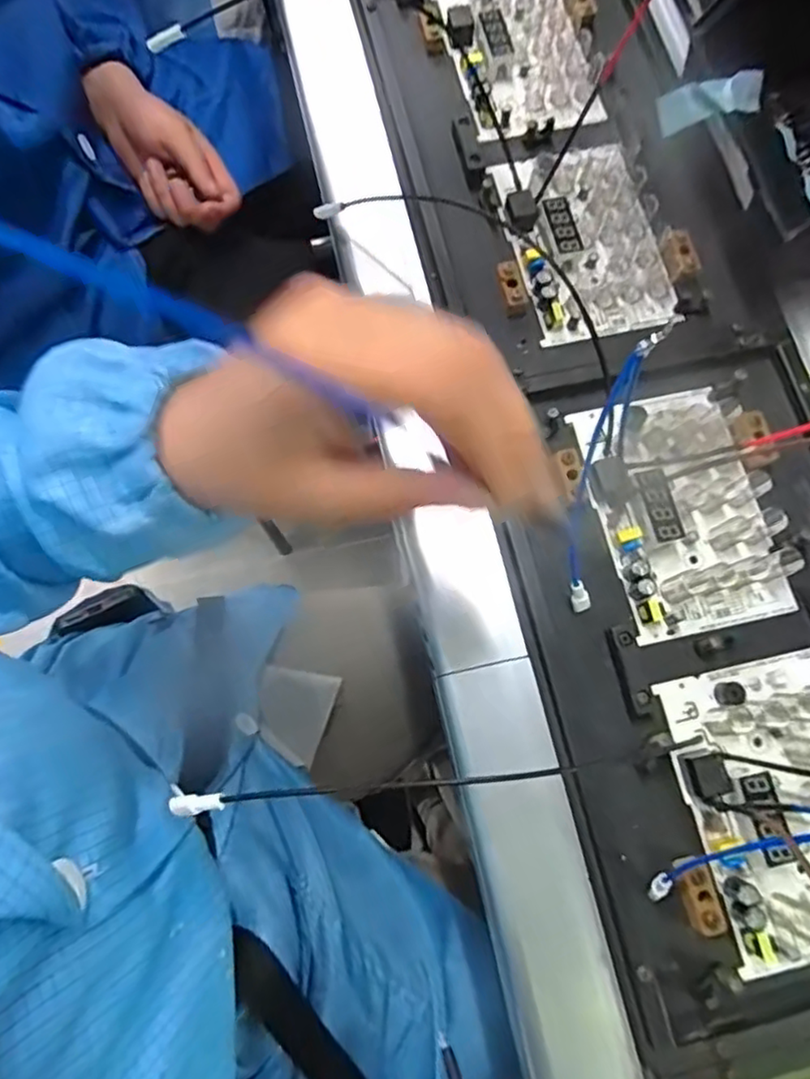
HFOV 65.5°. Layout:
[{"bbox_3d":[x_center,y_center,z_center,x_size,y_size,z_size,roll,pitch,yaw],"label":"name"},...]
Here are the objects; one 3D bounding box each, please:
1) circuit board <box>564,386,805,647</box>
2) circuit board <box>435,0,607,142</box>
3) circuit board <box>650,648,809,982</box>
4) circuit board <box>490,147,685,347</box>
[{"bbox_3d":[0.153,-0.019,0.343,0.088,0.020,0.134,-13,76,-5],"label":"circuit board"},{"bbox_3d":[0.080,-0.338,0.432,0.089,0.013,0.131,-14,76,-5],"label":"circuit board"},{"bbox_3d":[0.186,0.129,0.304,0.089,0.020,0.134,-10,76,-4],"label":"circuit board"},{"bbox_3d":[0.112,-0.190,0.391,0.090,0.017,0.133,-10,76,-4],"label":"circuit board"}]

